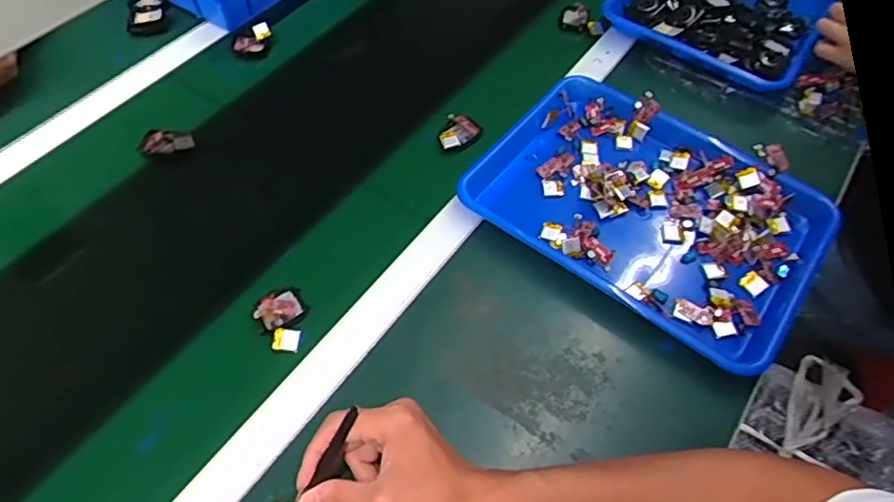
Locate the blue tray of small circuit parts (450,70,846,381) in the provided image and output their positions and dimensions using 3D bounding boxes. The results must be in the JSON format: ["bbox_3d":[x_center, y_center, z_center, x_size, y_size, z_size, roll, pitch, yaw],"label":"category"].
[{"bbox_3d":[0.206,-0.046,0.636,0.337,0.051,0.248,31,57,23],"label":"blue tray of small circuit parts"}]

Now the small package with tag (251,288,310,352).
[{"bbox_3d":[-0.148,0.063,0.558,0.046,0.014,0.060,-20,53,-16],"label":"small package with tag"}]

